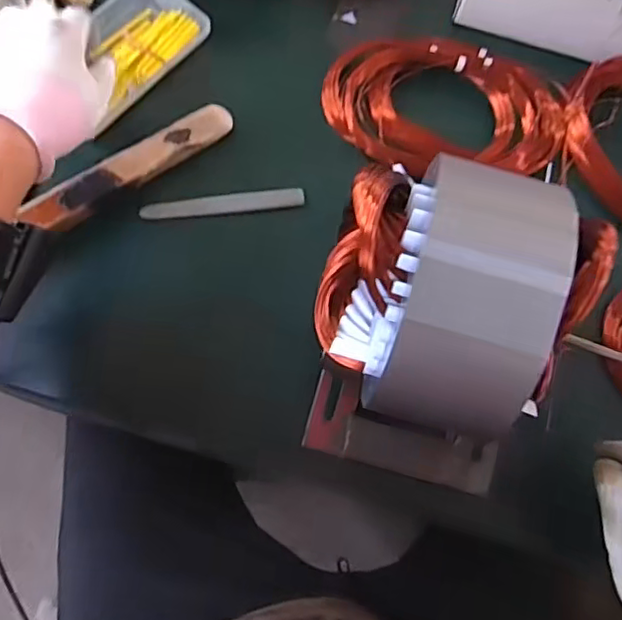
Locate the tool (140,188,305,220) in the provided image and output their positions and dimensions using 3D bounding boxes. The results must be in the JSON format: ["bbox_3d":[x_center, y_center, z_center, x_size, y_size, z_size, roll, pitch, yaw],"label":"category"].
[{"bbox_3d":[-0.072,-0.087,0.510,0.131,0.005,0.018,-7,82,-5],"label":"tool"}]

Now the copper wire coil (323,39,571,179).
[{"bbox_3d":[0.114,-0.174,0.522,0.202,0.036,0.128,0,75,-2],"label":"copper wire coil"}]

